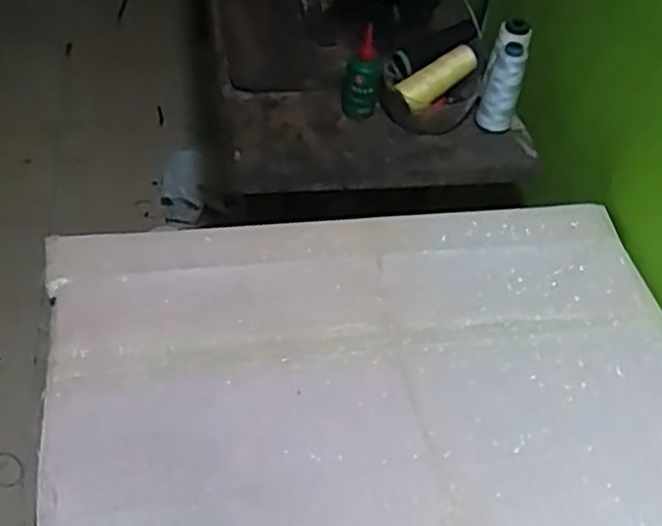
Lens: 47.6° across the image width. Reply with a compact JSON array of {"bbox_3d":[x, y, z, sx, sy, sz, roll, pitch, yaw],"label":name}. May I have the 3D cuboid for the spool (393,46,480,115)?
[{"bbox_3d":[0.135,-0.230,0.937,0.115,0.036,0.034,-35,57,-13],"label":"spool"}]

